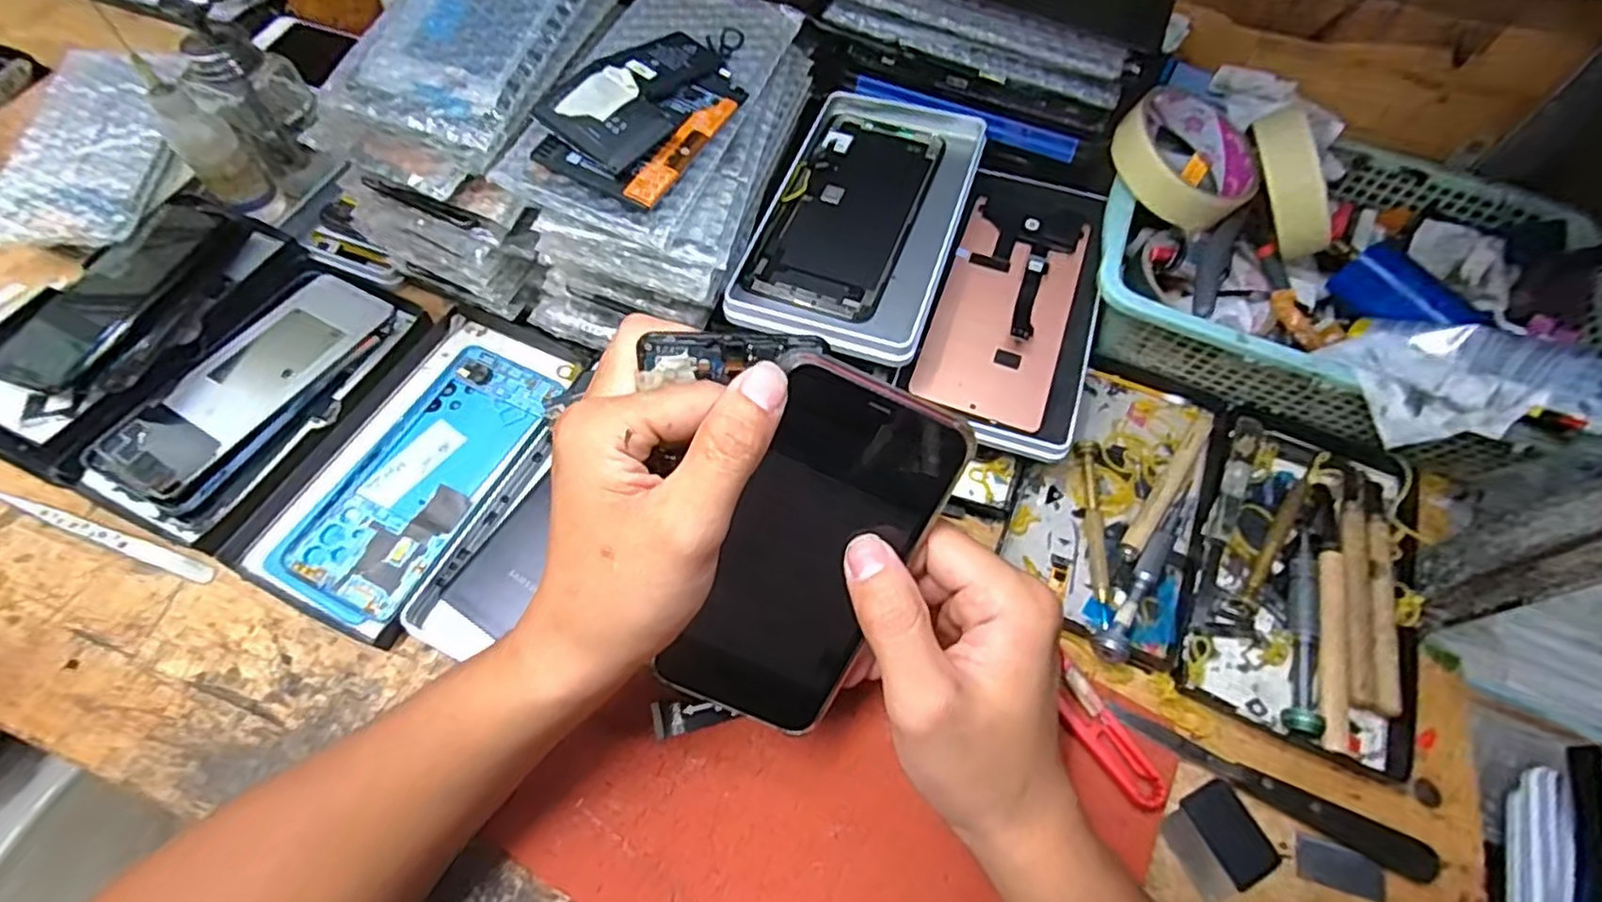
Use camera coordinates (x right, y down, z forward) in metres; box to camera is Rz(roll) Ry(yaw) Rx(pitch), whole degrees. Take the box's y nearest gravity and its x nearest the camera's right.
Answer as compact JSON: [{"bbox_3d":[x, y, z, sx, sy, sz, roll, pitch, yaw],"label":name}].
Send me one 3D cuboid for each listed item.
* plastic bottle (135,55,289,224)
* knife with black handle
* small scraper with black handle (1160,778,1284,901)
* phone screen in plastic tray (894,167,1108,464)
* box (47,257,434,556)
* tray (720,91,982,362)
[{"bbox_3d":[-0.379,-0.196,0.434,0.033,0.096,0.028,-40,70,-20],"label":"plastic bottle"},{"bbox_3d":[0.215,0.156,0.313,0.143,0.012,0.015,24,64,11],"label":"knife with black handle"},{"bbox_3d":[0.191,0.179,0.312,0.044,0.005,0.040,-27,66,-14],"label":"small scraper with black handle"},{"bbox_3d":[0.126,-0.085,0.393,0.094,0.019,0.174,21,66,9],"label":"phone screen in plastic tray"},{"bbox_3d":[-0.317,-0.038,0.401,0.108,0.019,0.183,24,64,11],"label":"box"},{"bbox_3d":[0.036,-0.132,0.382,0.100,0.016,0.187,18,65,7],"label":"tray"}]

